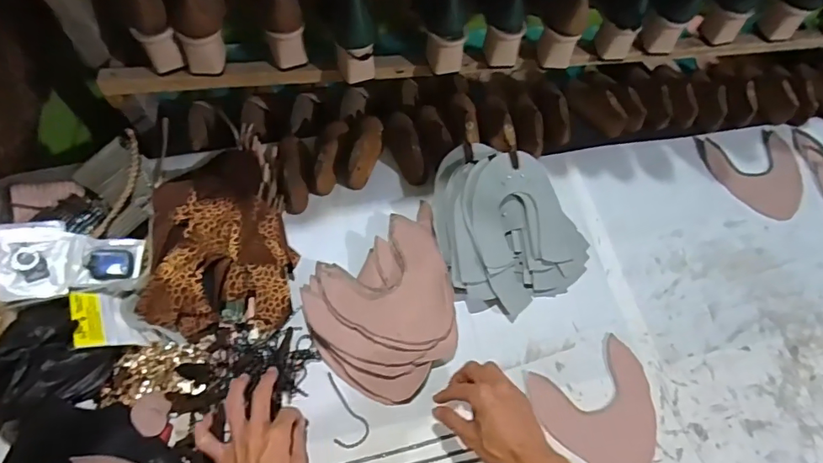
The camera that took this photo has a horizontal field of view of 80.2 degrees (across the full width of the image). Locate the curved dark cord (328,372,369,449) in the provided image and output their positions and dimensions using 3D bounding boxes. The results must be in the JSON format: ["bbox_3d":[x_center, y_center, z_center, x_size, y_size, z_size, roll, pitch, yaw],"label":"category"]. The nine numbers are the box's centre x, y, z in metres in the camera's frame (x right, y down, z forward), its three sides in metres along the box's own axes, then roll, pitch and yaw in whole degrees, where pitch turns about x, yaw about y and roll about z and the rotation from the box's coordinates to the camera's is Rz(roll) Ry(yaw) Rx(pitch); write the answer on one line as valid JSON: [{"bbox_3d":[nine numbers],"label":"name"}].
[{"bbox_3d":[-0.081,0.227,0.630,0.045,0.004,0.095,-7,65,-6],"label":"curved dark cord"}]

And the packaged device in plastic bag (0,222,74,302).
[{"bbox_3d":[-0.480,0.036,0.622,0.075,0.016,0.102,-3,73,-27],"label":"packaged device in plastic bag"}]

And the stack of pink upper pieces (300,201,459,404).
[{"bbox_3d":[-0.021,0.100,0.677,0.230,0.038,0.207,-33,70,-17],"label":"stack of pink upper pieces"}]

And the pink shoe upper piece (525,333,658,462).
[{"bbox_3d":[0.256,0.241,0.650,0.158,0.008,0.158,-21,68,-11],"label":"pink shoe upper piece"}]

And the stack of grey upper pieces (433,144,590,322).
[{"bbox_3d":[0.124,-0.008,0.711,0.201,0.094,0.250,-34,70,-17],"label":"stack of grey upper pieces"}]

